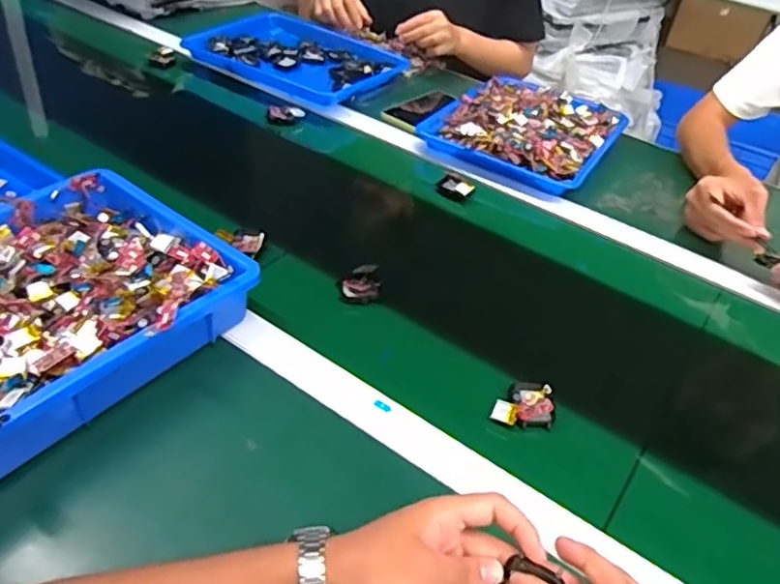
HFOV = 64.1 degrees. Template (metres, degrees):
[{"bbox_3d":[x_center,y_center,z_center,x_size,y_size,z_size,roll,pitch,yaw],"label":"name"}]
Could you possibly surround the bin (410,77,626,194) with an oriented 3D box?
[{"bbox_3d":[0.217,-0.253,0.971,0.249,0.057,0.304,28,45,22],"label":"bin"}]

